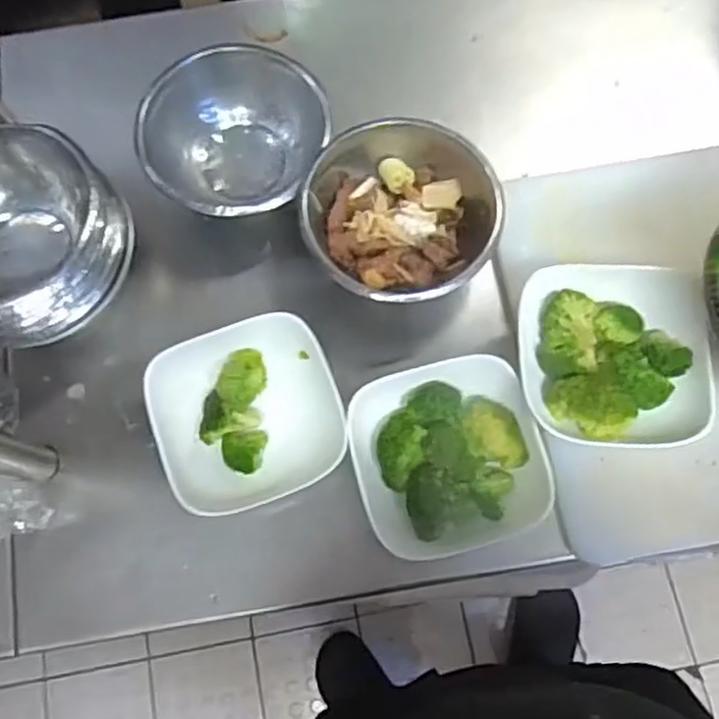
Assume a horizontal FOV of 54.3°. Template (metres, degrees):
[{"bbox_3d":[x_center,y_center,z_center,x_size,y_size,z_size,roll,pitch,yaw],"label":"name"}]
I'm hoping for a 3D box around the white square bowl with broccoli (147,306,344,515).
[{"bbox_3d":[-0.092,0.043,0.582,0.145,0.046,0.141,-20,74,-3],"label":"white square bowl with broccoli"}]

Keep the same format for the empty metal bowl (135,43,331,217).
[{"bbox_3d":[-0.109,-0.199,0.635,0.158,0.085,0.138,-43,77,-9],"label":"empty metal bowl"}]

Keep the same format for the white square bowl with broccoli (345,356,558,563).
[{"bbox_3d":[0.073,0.077,0.575,0.148,0.041,0.150,-18,74,-3],"label":"white square bowl with broccoli"}]

